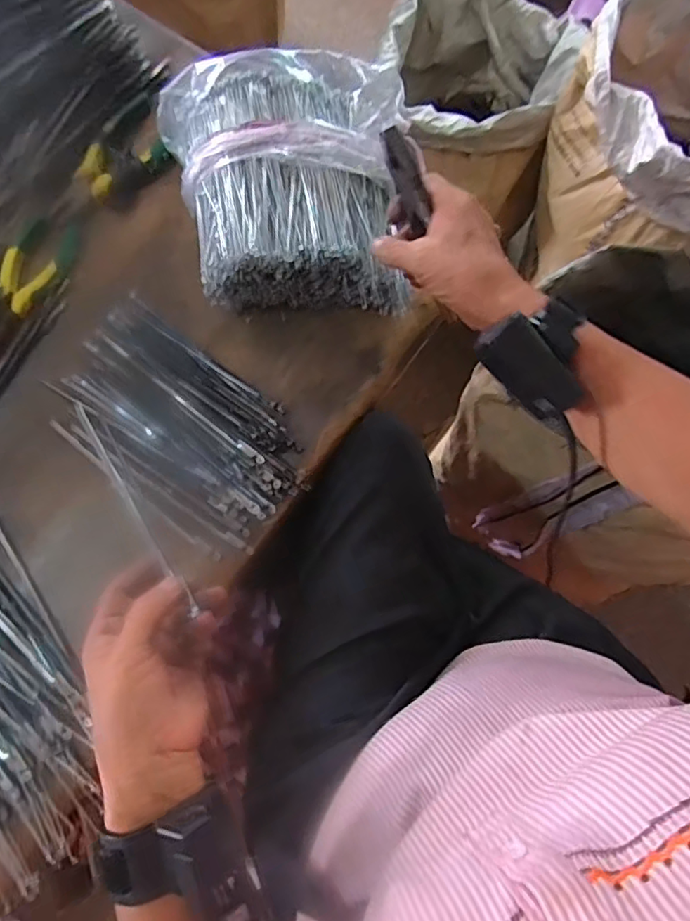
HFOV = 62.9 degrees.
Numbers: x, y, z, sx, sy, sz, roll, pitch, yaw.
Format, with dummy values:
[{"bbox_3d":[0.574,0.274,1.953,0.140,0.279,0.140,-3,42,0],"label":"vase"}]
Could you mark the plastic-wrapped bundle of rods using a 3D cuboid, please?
[{"bbox_3d":[-0.050,-0.233,0.488,0.214,0.087,0.205,0,76,-1],"label":"plastic-wrapped bundle of rods"}]

